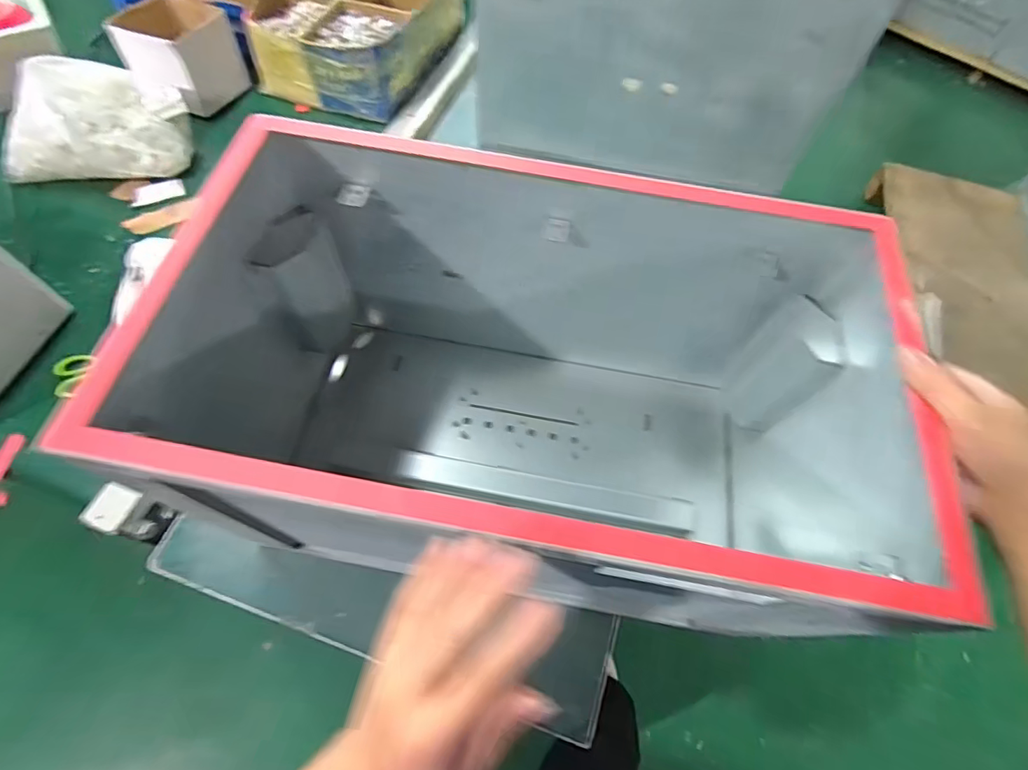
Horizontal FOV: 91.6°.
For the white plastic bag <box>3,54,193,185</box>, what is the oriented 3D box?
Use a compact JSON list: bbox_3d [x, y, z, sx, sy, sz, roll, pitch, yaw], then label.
[{"bbox_3d":[-0.632,-0.386,0.742,0.182,0.126,0.250,39,68,16],"label":"white plastic bag"}]

